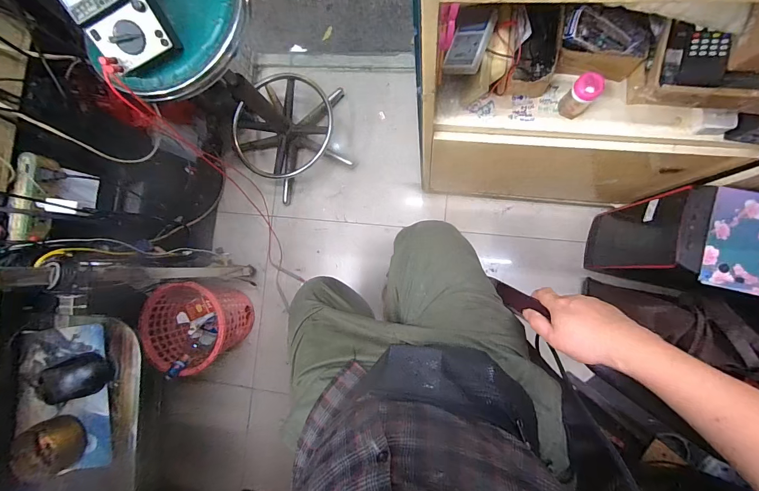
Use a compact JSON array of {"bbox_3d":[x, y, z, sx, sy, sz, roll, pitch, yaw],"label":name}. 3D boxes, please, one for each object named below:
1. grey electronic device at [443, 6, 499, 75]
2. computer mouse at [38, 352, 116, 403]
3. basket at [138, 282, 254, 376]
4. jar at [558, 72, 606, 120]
[{"bbox_3d":[0.150,-0.340,0.570,0.059,0.024,0.108,18,90,9],"label":"grey electronic device"},{"bbox_3d":[-0.480,0.208,0.535,0.124,0.031,0.063,-17,85,7],"label":"computer mouse"},{"bbox_3d":[-0.540,0.236,1.069,0.246,0.250,0.254,-2,87,8],"label":"basket"},{"bbox_3d":[0.338,-0.250,0.576,0.041,0.082,0.038,0,87,8],"label":"jar"}]

